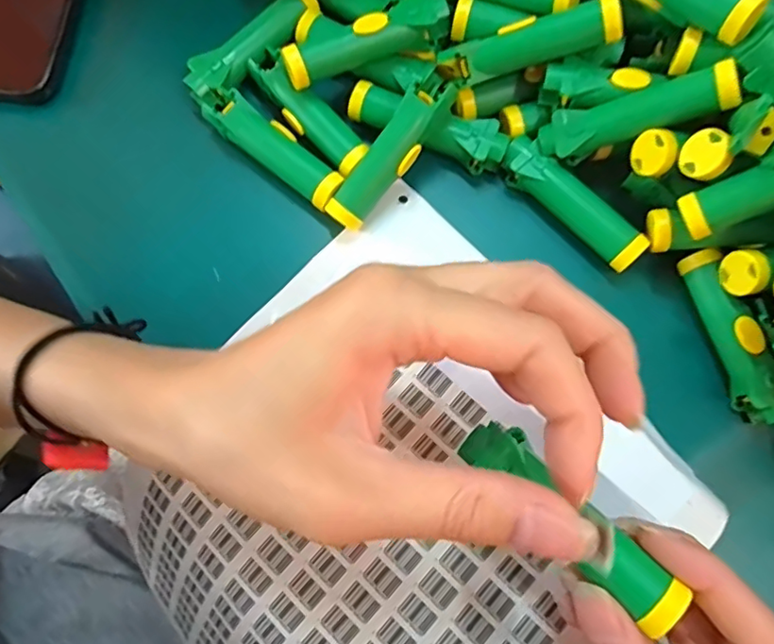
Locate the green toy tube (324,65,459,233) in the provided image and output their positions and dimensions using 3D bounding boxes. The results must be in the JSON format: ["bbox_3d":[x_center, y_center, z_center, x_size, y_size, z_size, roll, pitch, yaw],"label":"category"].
[{"bbox_3d":[0.003,-0.080,0.268,0.019,0.014,0.082,41,101,9],"label":"green toy tube"}]

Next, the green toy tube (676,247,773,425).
[{"bbox_3d":[0.155,0.006,0.255,0.015,0.018,0.080,-17,77,-3],"label":"green toy tube"}]

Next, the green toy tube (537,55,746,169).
[{"bbox_3d":[0.110,-0.092,0.253,0.080,0.017,0.018,-11,74,33],"label":"green toy tube"}]

